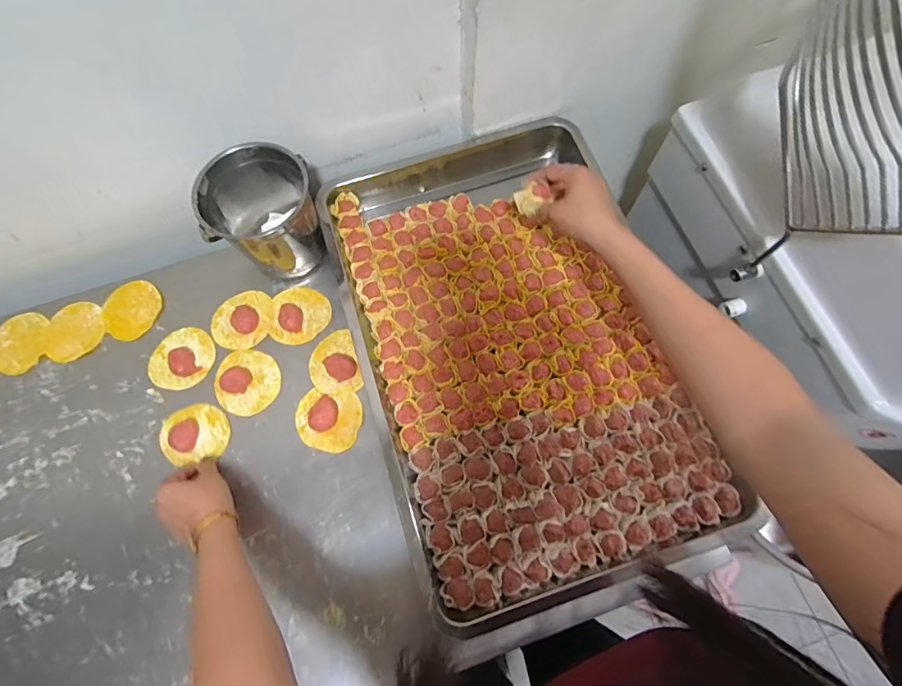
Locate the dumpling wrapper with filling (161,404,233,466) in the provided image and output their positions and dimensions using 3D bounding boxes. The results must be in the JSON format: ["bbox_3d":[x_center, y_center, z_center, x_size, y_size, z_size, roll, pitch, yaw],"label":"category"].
[{"bbox_3d":[-0.317,0.112,0.565,0.079,0.011,0.070,-16,72,-6],"label":"dumpling wrapper with filling"}]

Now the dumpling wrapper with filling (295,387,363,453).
[{"bbox_3d":[-0.156,0.097,0.581,0.082,0.019,0.074,2,71,0],"label":"dumpling wrapper with filling"}]

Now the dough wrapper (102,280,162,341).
[{"bbox_3d":[-0.448,-0.047,0.643,0.075,0.004,0.083,21,79,4],"label":"dough wrapper"}]

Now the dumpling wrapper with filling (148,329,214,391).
[{"bbox_3d":[-0.363,0.018,0.611,0.083,0.019,0.084,0,71,0],"label":"dumpling wrapper with filling"}]

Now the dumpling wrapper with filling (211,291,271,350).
[{"bbox_3d":[-0.291,-0.034,0.628,0.075,0.016,0.082,-3,71,-1],"label":"dumpling wrapper with filling"}]

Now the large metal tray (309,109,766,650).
[{"bbox_3d":[0.074,-0.014,0.597,0.377,0.046,0.614,-18,72,-6],"label":"large metal tray"}]

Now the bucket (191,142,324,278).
[{"bbox_3d":[-0.242,-0.167,0.605,0.118,0.136,0.130,43,76,13],"label":"bucket"}]

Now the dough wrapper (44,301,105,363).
[{"bbox_3d":[-0.518,-0.016,0.631,0.071,0.008,0.084,2,71,1],"label":"dough wrapper"}]

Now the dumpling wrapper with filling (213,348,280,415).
[{"bbox_3d":[-0.268,0.050,0.601,0.081,0.010,0.082,21,73,7],"label":"dumpling wrapper with filling"}]

